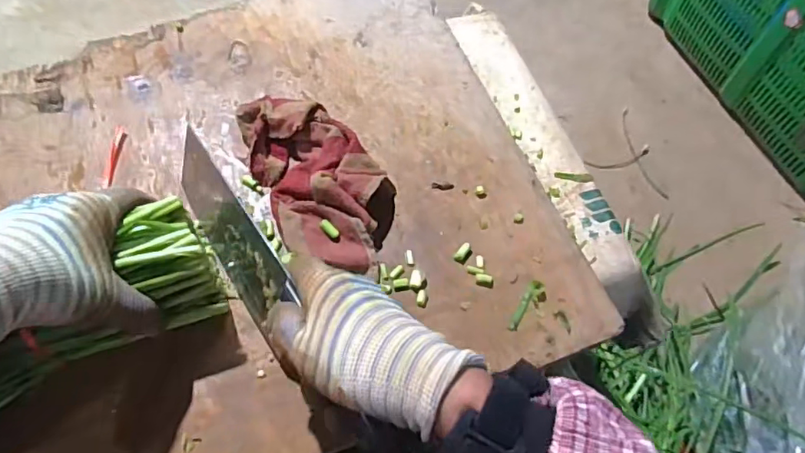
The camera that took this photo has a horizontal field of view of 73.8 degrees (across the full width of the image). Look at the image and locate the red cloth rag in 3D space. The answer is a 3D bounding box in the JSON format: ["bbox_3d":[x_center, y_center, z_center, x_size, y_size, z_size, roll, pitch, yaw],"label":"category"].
[{"bbox_3d":[-0.071,-0.045,0.459,0.100,0.038,0.185,-22,65,-15],"label":"red cloth rag"}]

